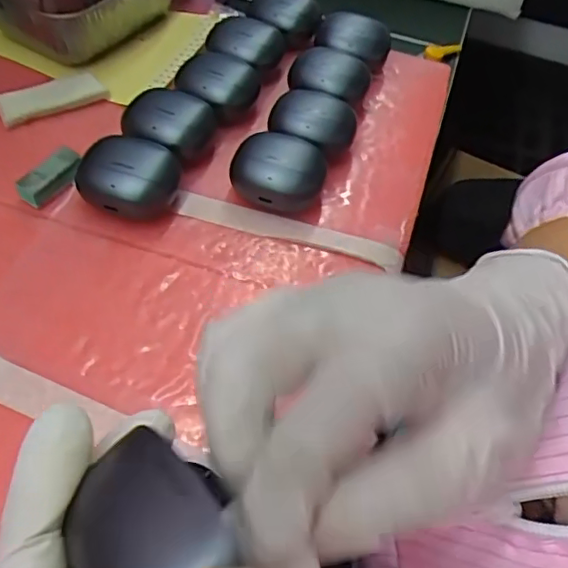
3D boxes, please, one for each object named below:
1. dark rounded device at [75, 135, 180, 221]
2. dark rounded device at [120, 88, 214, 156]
[{"bbox_3d":[-0.091,-0.060,0.336,0.054,0.032,0.043,4,54,-2],"label":"dark rounded device"},{"bbox_3d":[-0.074,-0.101,0.366,0.049,0.030,0.046,2,54,-3],"label":"dark rounded device"}]

